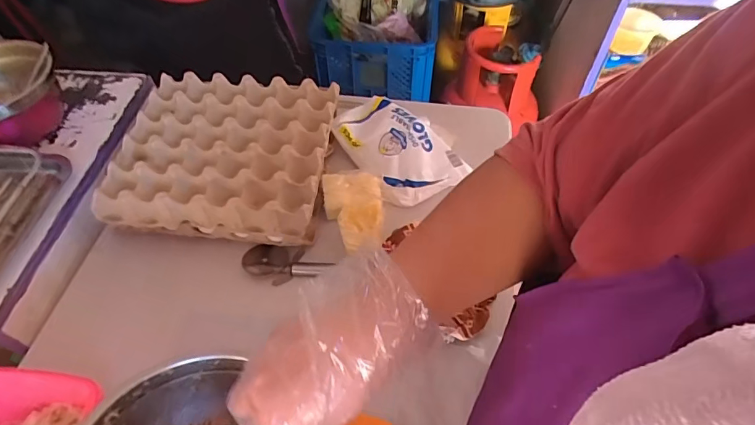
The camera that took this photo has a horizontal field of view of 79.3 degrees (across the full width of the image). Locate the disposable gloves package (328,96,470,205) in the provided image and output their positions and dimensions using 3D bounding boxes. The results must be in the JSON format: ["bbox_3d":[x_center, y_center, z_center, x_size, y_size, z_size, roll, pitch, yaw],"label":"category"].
[{"bbox_3d":[0.021,-0.111,0.724,0.129,0.058,0.226,-34,59,-23],"label":"disposable gloves package"}]

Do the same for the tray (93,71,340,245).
[{"bbox_3d":[-0.222,-0.091,0.678,0.289,0.074,0.270,4,52,3],"label":"tray"}]

